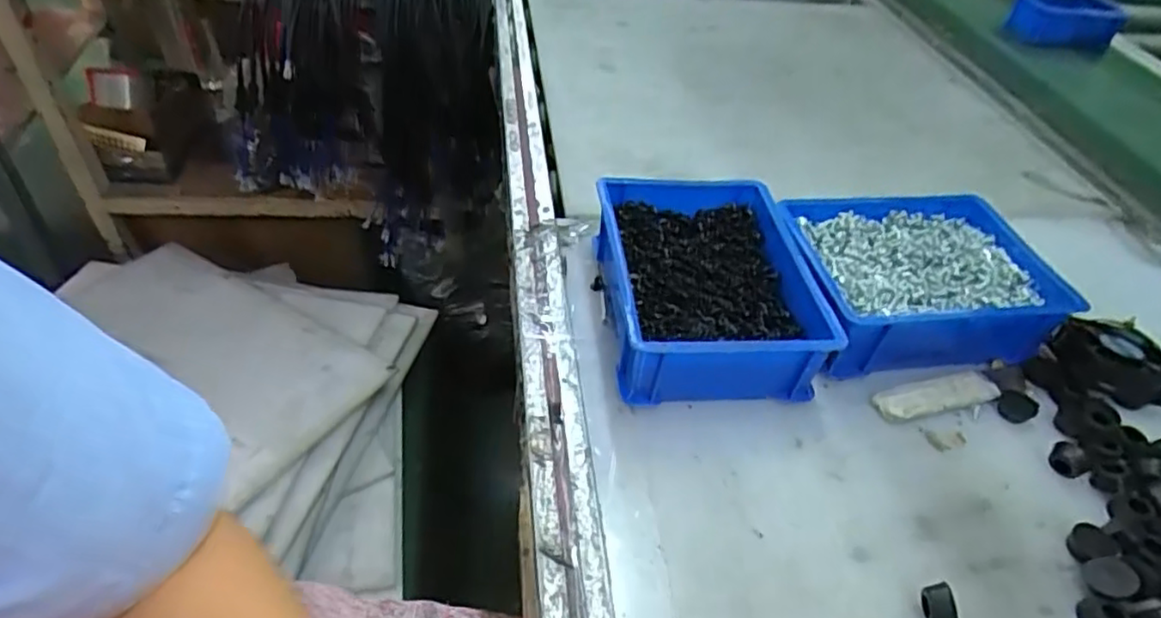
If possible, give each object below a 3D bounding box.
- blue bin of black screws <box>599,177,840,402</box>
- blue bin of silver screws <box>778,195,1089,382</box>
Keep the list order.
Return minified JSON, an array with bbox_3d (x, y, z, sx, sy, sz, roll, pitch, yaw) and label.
[{"bbox_3d":[0.094,-0.021,0.517,0.146,0.064,0.195,-2,44,-7],"label":"blue bin of black screws"},{"bbox_3d":[0.270,-0.025,0.546,0.202,0.063,0.150,-4,44,-9],"label":"blue bin of silver screws"}]

